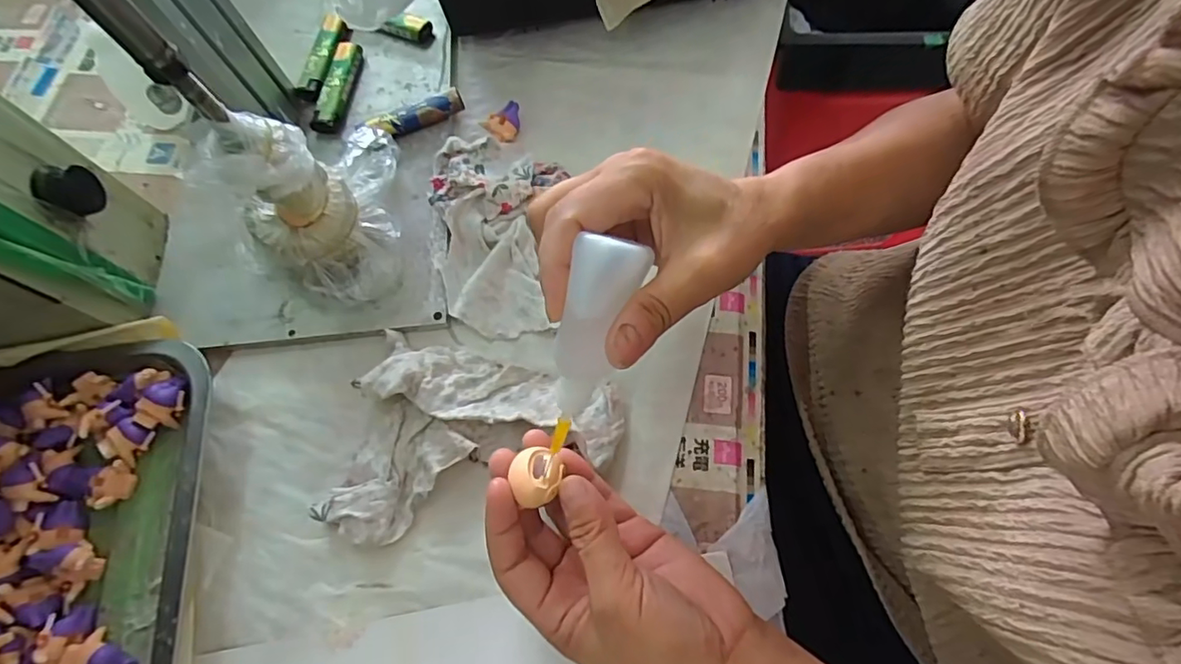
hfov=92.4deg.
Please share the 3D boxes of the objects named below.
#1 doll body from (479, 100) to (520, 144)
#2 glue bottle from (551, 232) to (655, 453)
[{"bbox_3d":[-0.065,-0.156,0.418,0.025,0.014,0.028,20,70,10],"label":"doll body"},{"bbox_3d":[-0.002,0.007,0.245,0.025,0.018,0.098,20,112,10],"label":"glue bottle"}]

